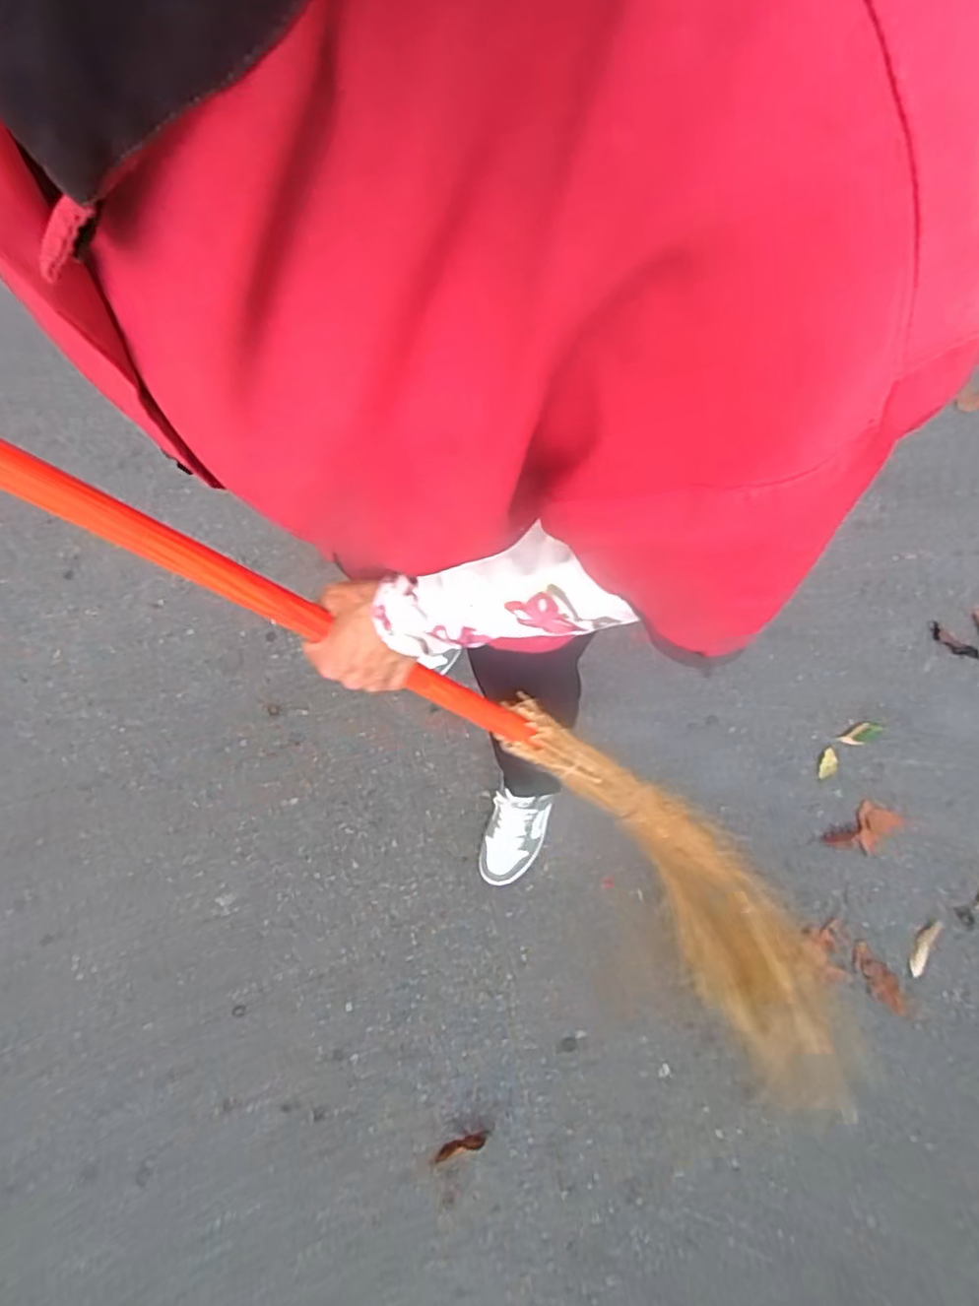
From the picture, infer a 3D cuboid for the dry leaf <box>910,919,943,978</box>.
[{"bbox_3d":[0.727,0.492,1.130,0.025,0.006,0.101,29,79,6],"label":"dry leaf"}]

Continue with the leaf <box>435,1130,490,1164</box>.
[{"bbox_3d":[-0.042,0.761,1.042,0.086,0.007,0.022,-16,78,-4],"label":"leaf"}]

